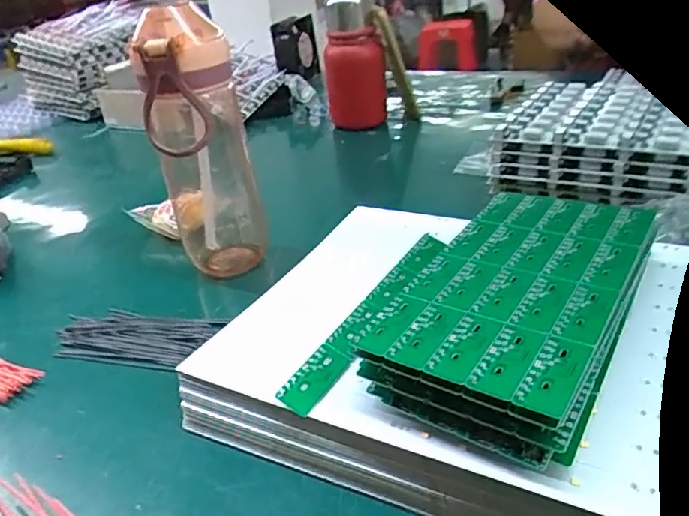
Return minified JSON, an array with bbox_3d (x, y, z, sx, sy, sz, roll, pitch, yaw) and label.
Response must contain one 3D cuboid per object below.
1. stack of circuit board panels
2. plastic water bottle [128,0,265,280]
[{"bbox_3d":[0.098,0.020,0.305,0.106,0.036,0.191,15,35,32],"label":"stack of circuit board panels"},{"bbox_3d":[-0.115,-0.081,0.444,0.076,0.208,0.068,-13,30,-12],"label":"plastic water bottle"}]

